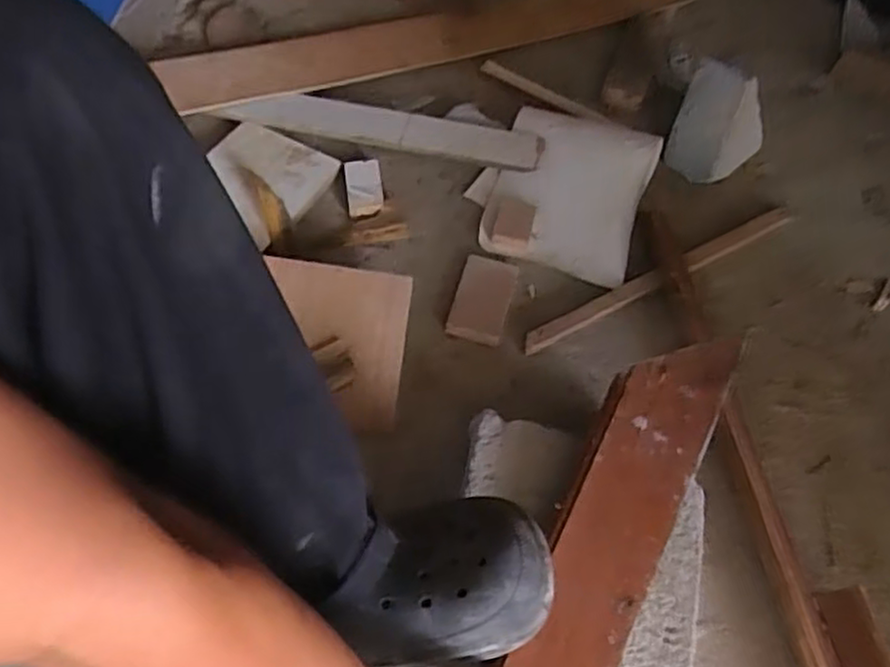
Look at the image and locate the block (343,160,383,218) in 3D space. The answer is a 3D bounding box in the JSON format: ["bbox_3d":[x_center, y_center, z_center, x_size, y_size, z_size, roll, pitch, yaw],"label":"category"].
[{"bbox_3d":[-0.094,-0.169,0.845,0.041,0.013,0.079,-6,59,-8],"label":"block"}]

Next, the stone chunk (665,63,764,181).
[{"bbox_3d":[0.334,-0.252,0.871,0.106,0.136,0.098,28,61,12],"label":"stone chunk"}]

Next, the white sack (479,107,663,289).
[{"bbox_3d":[0.141,-0.163,0.833,0.166,0.022,0.188,16,81,15],"label":"white sack"}]

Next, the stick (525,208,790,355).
[{"bbox_3d":[0.247,-0.067,0.812,0.379,0.010,0.023,-25,63,-18],"label":"stick"}]

